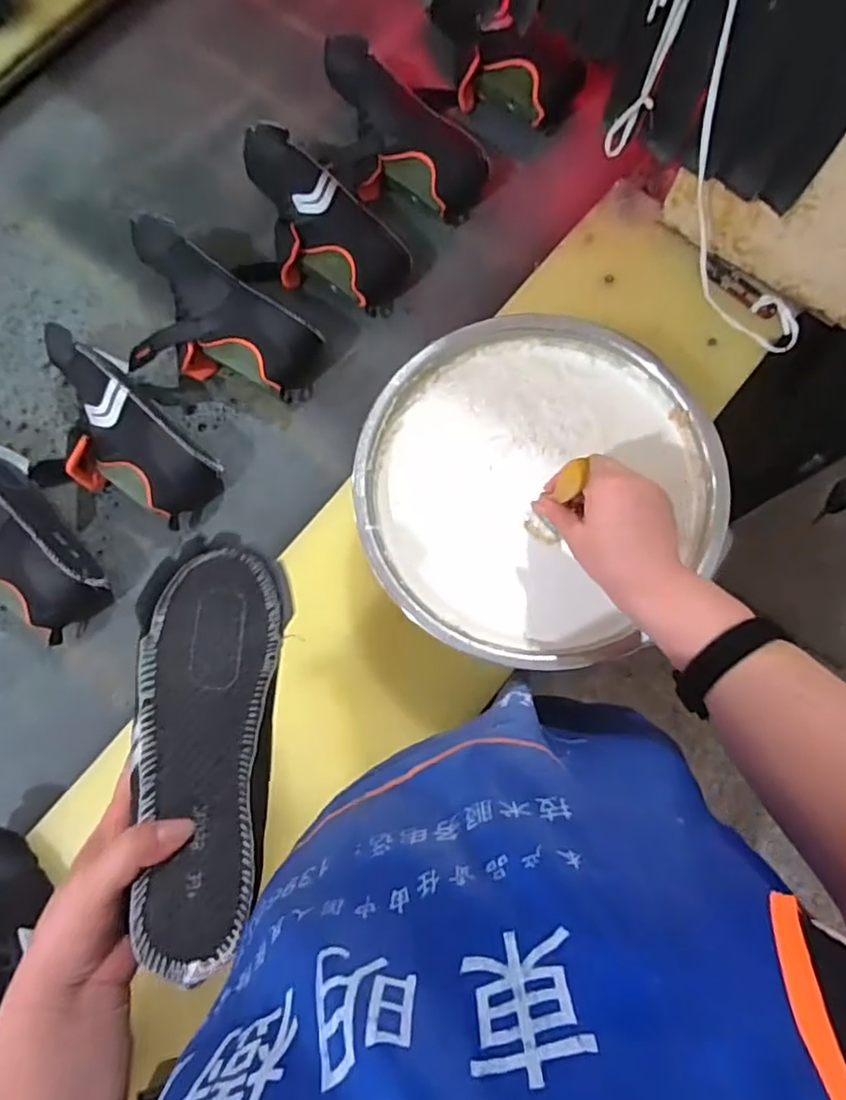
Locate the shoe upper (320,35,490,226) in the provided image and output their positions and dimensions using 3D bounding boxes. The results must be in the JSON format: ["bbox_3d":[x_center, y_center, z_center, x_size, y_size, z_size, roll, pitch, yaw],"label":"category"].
[{"bbox_3d":[-0.051,-0.538,0.769,0.277,0.078,0.133,41,81,8],"label":"shoe upper"}]

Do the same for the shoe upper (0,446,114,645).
[{"bbox_3d":[-0.452,-0.016,0.658,0.235,0.085,0.176,20,79,4],"label":"shoe upper"}]

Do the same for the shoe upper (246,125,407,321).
[{"bbox_3d":[-0.147,-0.403,0.741,0.266,0.079,0.123,44,82,9],"label":"shoe upper"}]

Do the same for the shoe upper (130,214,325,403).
[{"bbox_3d":[-0.262,-0.263,0.700,0.272,0.085,0.147,34,80,7],"label":"shoe upper"}]

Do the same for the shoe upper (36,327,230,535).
[{"bbox_3d":[-0.367,-0.131,0.681,0.139,0.086,0.258,-44,81,-8],"label":"shoe upper"}]

